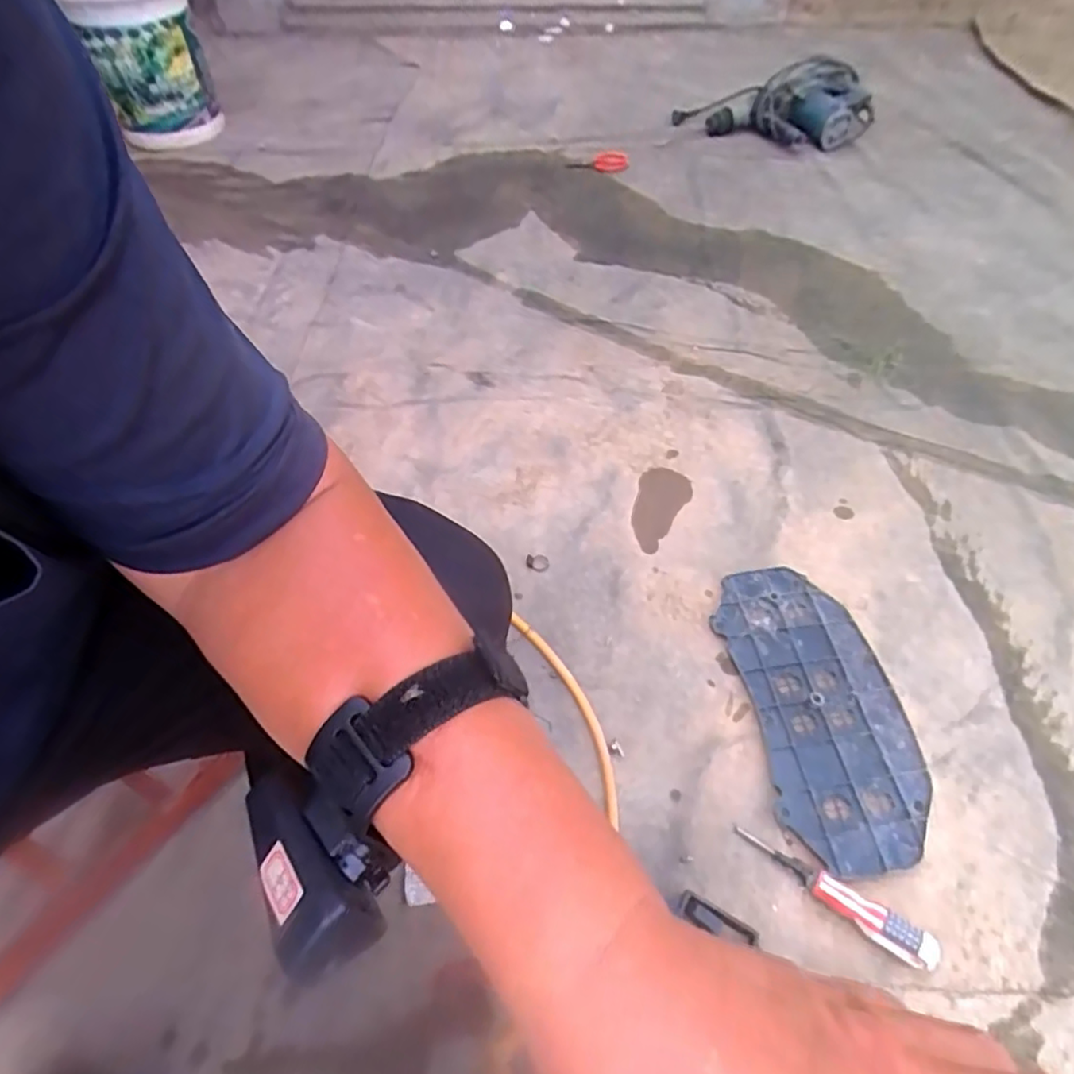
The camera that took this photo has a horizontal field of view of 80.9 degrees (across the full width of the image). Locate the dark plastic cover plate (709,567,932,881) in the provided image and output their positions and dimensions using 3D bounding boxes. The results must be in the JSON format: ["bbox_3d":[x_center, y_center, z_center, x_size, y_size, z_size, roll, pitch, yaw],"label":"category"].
[{"bbox_3d":[0.322,0.187,0.719,0.162,0.019,0.344,-10,54,-3],"label":"dark plastic cover plate"}]

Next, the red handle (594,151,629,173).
[{"bbox_3d":[0.177,-0.914,1.540,0.032,0.046,0.121,-28,34,-16],"label":"red handle"}]

